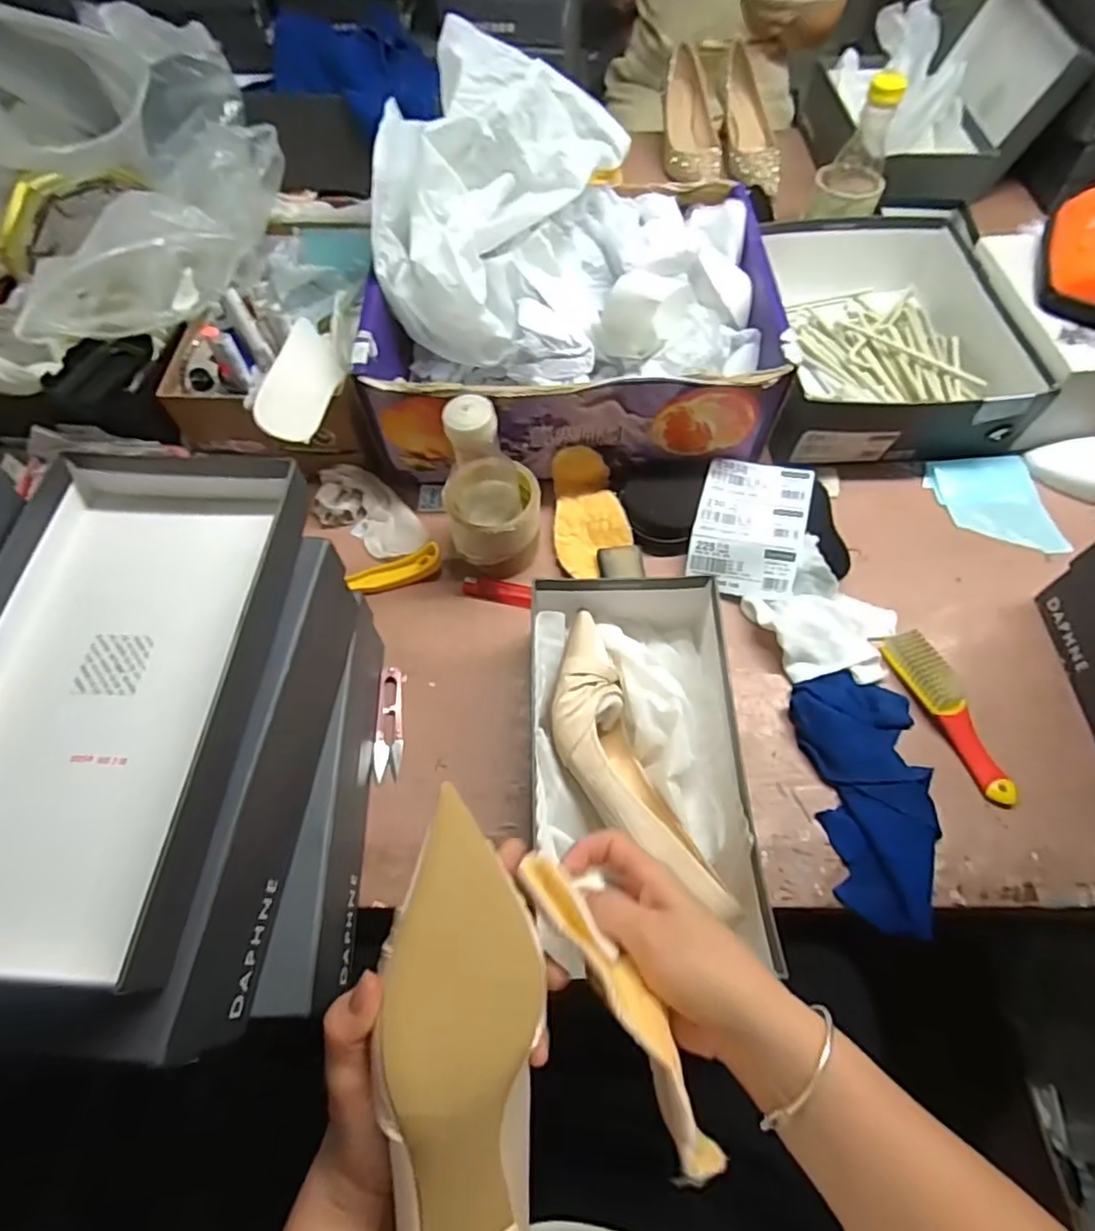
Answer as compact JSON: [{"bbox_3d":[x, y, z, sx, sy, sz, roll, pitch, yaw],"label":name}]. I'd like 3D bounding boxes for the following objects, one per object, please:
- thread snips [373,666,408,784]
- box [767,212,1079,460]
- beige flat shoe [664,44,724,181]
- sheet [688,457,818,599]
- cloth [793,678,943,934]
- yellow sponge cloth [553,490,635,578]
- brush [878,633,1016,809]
[{"bbox_3d":[-0.140,0.095,0.558,0.024,0.008,0.103,-4,62,-1],"label":"thread snips"},{"bbox_3d":[0.371,-0.345,0.731,0.289,0.092,0.366,-1,62,0],"label":"box"},{"bbox_3d":[0.218,-0.755,0.949,0.085,0.048,0.216,-5,83,-2],"label":"beige flat shoe"},{"bbox_3d":[0.199,-0.090,0.620,0.100,0.038,0.142,15,63,9],"label":"sheet"},{"bbox_3d":[0.262,0.143,0.506,0.097,0.019,0.202,1,62,2],"label":"cloth"},{"bbox_3d":[0.046,-0.083,0.631,0.075,0.016,0.092,-7,62,-3],"label":"yellow sponge cloth"},{"bbox_3d":[0.348,0.083,0.537,0.038,0.024,0.156,-16,63,-8],"label":"brush"}]

